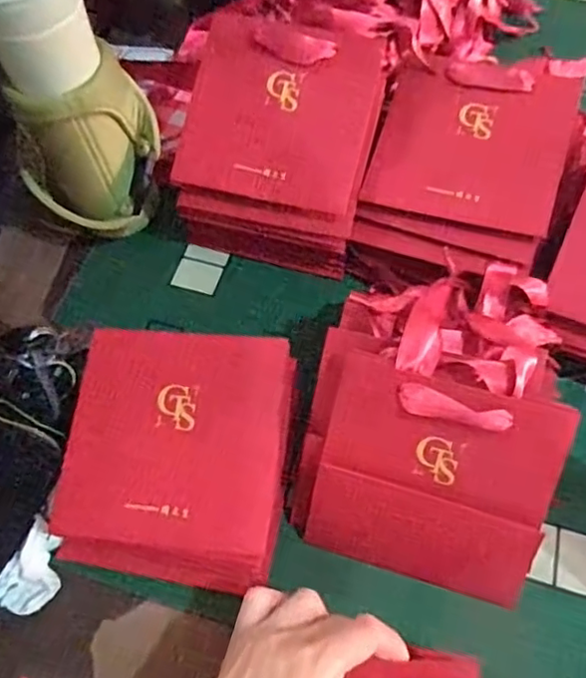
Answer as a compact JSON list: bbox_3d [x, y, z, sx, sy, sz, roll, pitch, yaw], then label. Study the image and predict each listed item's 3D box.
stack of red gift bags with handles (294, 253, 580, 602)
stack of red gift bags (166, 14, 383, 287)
[{"bbox_3d":[0.097,0.042,0.410,0.154,0.096,0.203,16,61,8],"label":"stack of red gift bags with handles"},{"bbox_3d":[-0.012,-0.155,0.499,0.144,0.061,0.180,13,93,3],"label":"stack of red gift bags"}]

